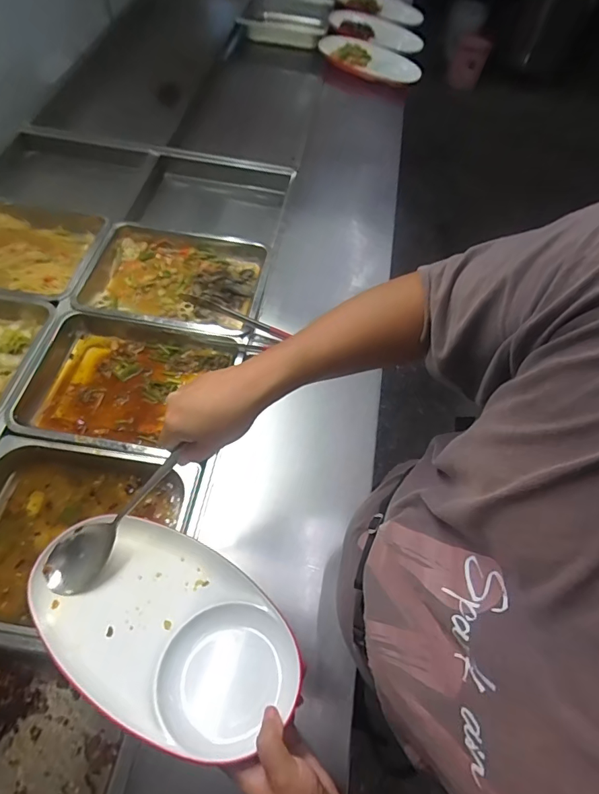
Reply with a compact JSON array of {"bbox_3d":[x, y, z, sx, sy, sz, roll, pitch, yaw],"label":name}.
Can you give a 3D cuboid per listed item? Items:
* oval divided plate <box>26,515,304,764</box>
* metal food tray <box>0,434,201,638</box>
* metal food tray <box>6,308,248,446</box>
[{"bbox_3d":[-0.154,0.244,0.484,0.322,0.033,0.173,21,46,25],"label":"oval divided plate"},{"bbox_3d":[-0.328,0.197,0.641,0.312,0.070,0.260,9,57,1],"label":"metal food tray"},{"bbox_3d":[-0.303,-0.023,0.785,0.358,0.077,0.249,9,57,1],"label":"metal food tray"}]

